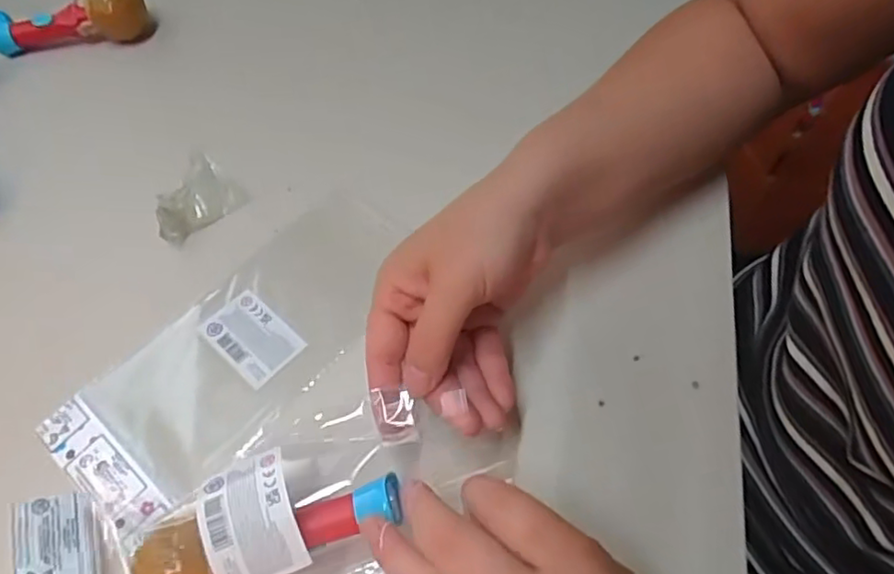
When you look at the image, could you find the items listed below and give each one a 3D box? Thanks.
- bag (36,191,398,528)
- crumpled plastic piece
[{"bbox_3d":[-0.118,0.033,0.371,0.098,0.008,0.226,34,64,19],"label":"bag"},{"bbox_3d":[-0.174,-0.059,0.415,0.043,0.018,0.058,40,65,22],"label":"crumpled plastic piece"}]

